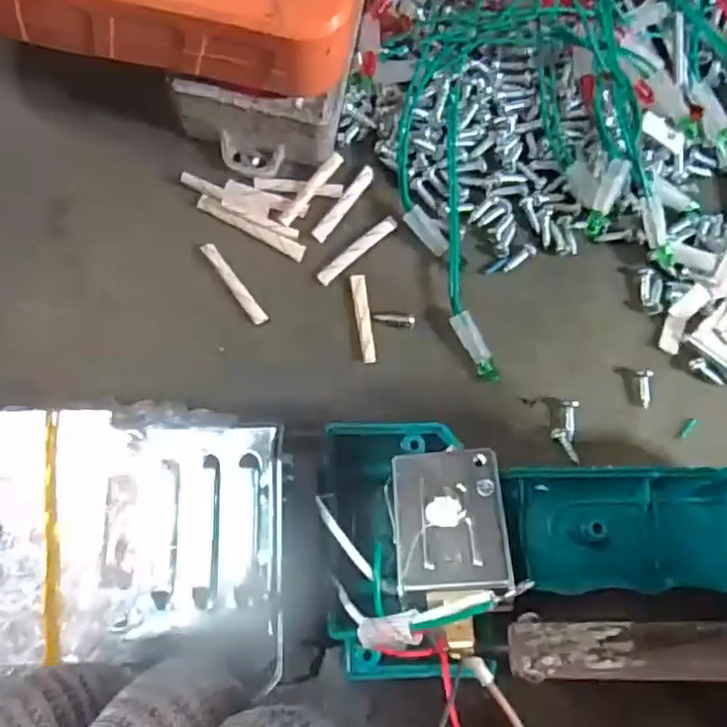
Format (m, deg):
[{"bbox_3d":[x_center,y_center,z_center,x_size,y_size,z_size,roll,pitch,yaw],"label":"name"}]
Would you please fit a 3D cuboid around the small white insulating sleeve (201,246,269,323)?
[{"bbox_3d":[-0.042,-0.026,0.217,0.005,0.004,0.032,-37,90,-10],"label":"small white insulating sleeve"}]

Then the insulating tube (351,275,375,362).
[{"bbox_3d":[0.000,-0.015,0.221,0.005,0.004,0.030,-8,86,-9],"label":"insulating tube"}]

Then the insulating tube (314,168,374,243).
[{"bbox_3d":[-0.006,-0.054,0.224,0.005,0.004,0.030,38,81,-3],"label":"insulating tube"}]

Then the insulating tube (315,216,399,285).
[{"bbox_3d":[-0.002,-0.038,0.223,0.033,0.004,0.005,-40,91,-10],"label":"insulating tube"}]

